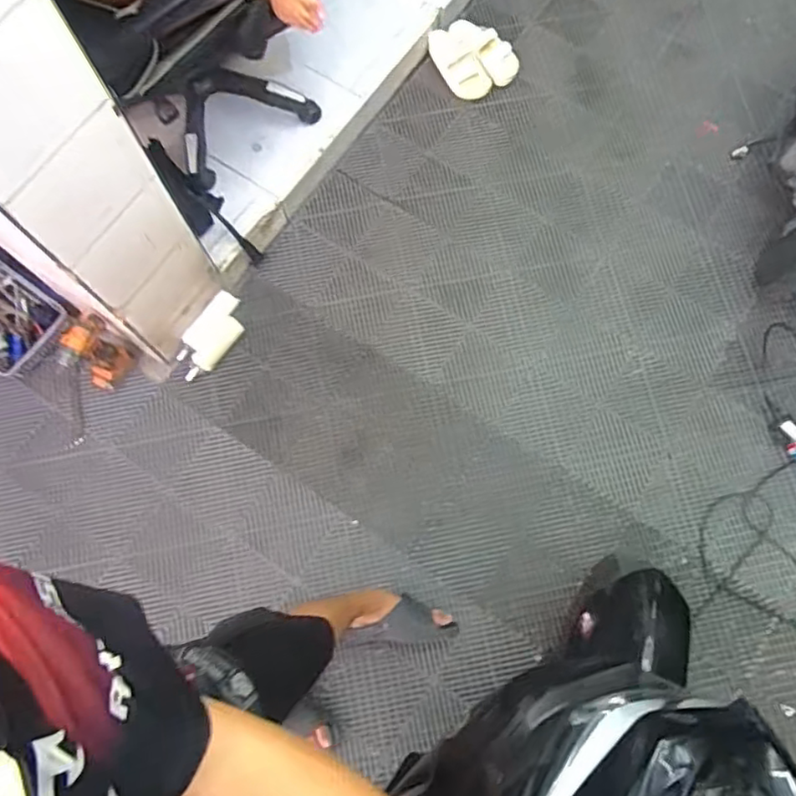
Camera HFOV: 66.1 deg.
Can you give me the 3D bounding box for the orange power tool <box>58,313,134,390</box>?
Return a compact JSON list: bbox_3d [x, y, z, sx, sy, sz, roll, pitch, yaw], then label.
[{"bbox_3d":[-0.757,-0.110,1.536,0.081,0.207,0.150,38,78,10],"label":"orange power tool"}]

